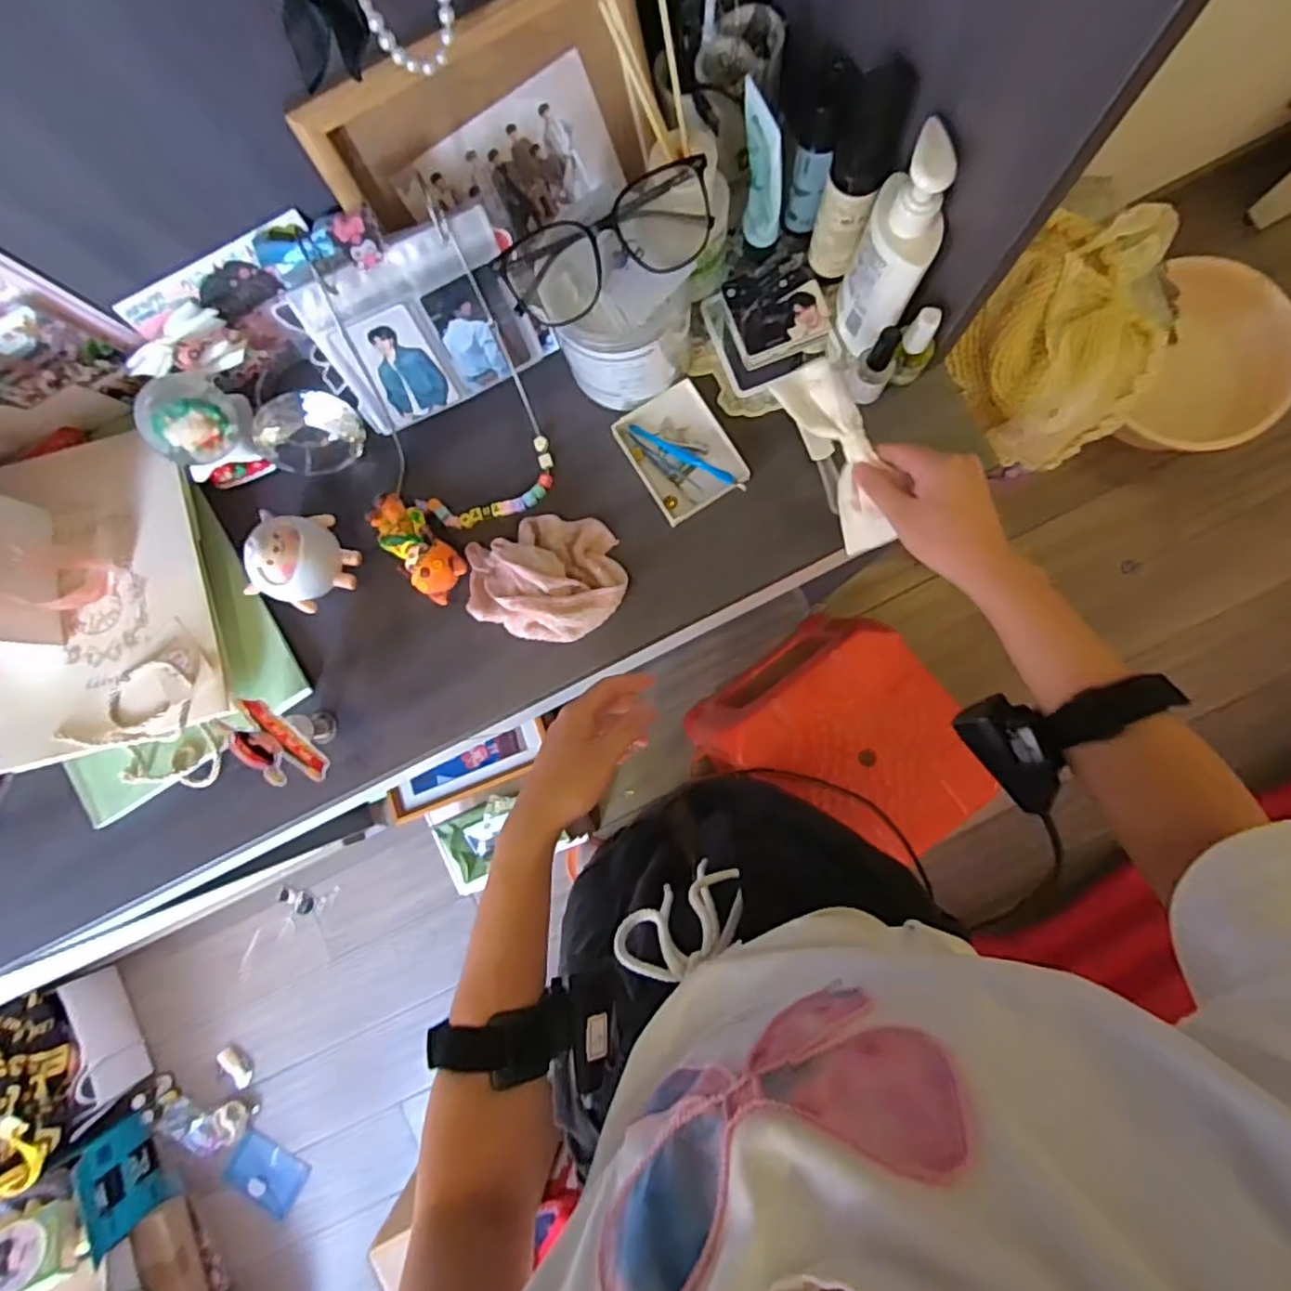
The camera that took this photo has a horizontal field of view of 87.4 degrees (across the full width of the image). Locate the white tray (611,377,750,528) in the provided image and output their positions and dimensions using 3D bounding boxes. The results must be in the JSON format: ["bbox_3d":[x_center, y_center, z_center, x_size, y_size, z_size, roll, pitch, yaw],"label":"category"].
[{"bbox_3d":[0.028,-0.152,0.532,0.072,0.011,0.095,-32,84,2],"label":"white tray"}]

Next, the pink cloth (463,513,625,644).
[{"bbox_3d":[-0.083,-0.053,0.518,0.129,0.036,0.101,6,87,5],"label":"pink cloth"}]

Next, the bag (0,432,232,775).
[{"bbox_3d":[-0.432,-0.037,0.531,0.176,0.027,0.233,-13,85,4],"label":"bag"}]

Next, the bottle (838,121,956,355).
[{"bbox_3d":[0.168,-0.260,0.451,0.046,0.153,0.059,-33,84,-8],"label":"bottle"}]

